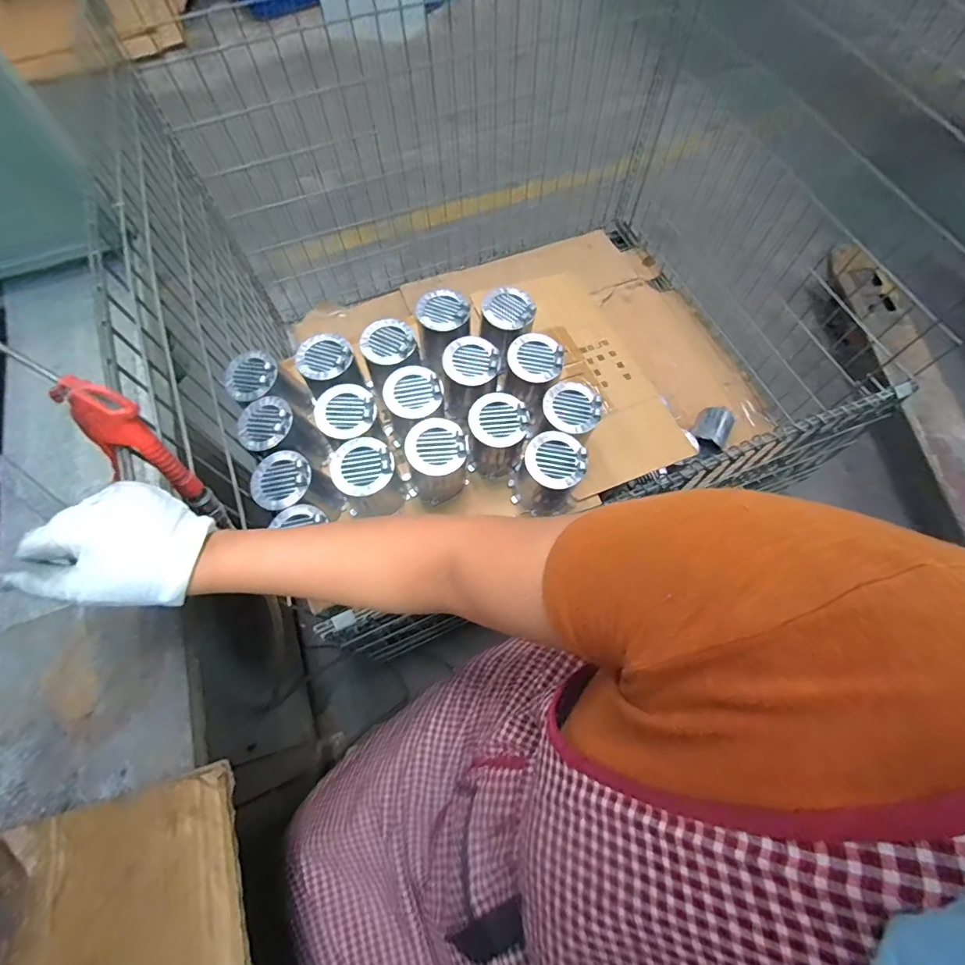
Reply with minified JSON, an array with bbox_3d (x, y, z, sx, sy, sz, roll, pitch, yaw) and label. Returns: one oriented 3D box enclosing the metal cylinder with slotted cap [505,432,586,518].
[{"bbox_3d":[0.096,-0.008,0.701,0.094,0.129,0.086,0,67,0],"label":"metal cylinder with slotted cap"}]

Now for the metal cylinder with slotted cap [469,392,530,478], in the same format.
[{"bbox_3d":[0.027,-0.071,0.726,0.086,0.114,0.094,0,67,0],"label":"metal cylinder with slotted cap"}]

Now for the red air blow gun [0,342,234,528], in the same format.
[{"bbox_3d":[-0.303,-0.038,0.392,0.034,0.247,0.057,26,66,41],"label":"red air blow gun"}]

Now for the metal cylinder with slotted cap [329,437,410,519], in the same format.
[{"bbox_3d":[-0.165,-0.001,0.689,0.087,0.103,0.103,-30,70,-12],"label":"metal cylinder with slotted cap"}]

